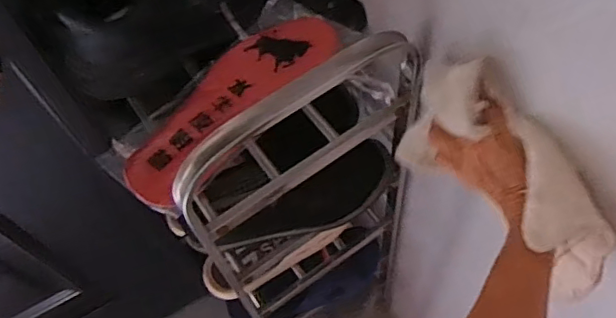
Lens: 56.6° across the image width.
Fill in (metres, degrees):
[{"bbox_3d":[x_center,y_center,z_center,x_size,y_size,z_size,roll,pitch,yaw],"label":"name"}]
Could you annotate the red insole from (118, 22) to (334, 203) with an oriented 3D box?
[{"bbox_3d":[-0.080,-0.064,0.580,0.090,0.027,0.258,37,65,22],"label":"red insole"}]

